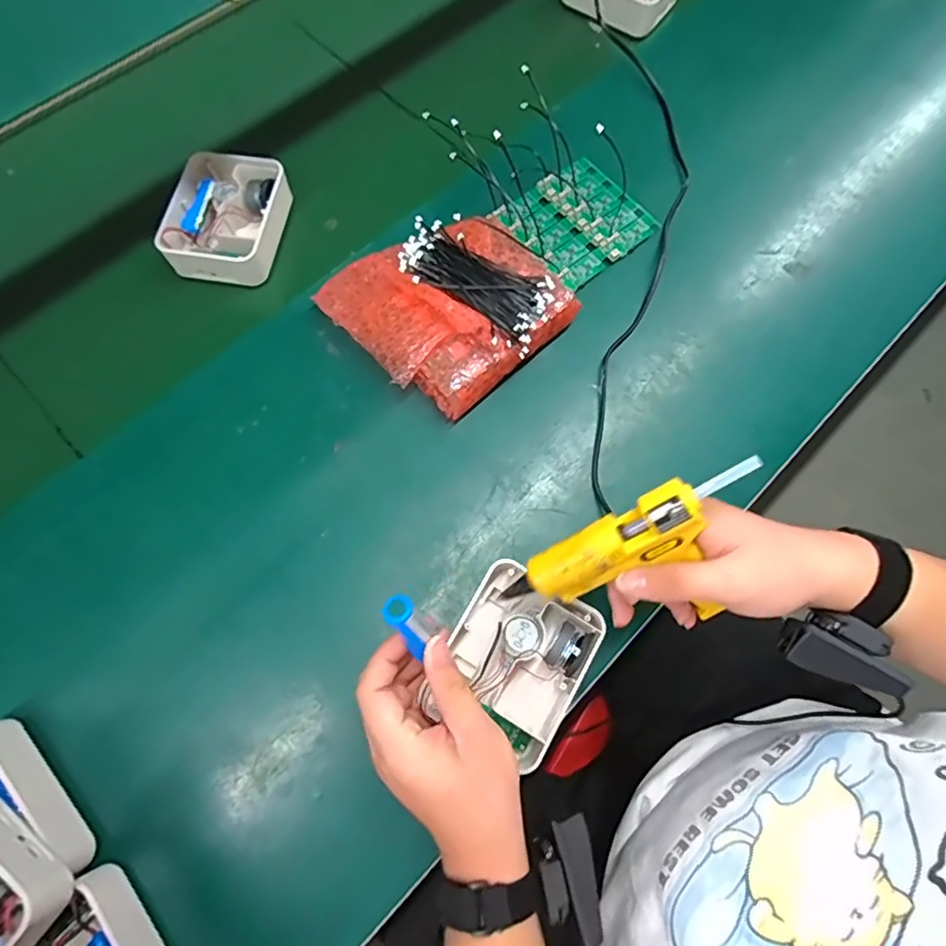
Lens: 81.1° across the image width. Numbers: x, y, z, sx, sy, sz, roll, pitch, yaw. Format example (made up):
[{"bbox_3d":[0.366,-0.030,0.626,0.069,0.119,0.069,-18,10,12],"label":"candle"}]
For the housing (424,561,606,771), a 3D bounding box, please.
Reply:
[{"bbox_3d":[0.031,0.143,0.426,0.098,0.047,0.118,30,73,9],"label":"housing"}]

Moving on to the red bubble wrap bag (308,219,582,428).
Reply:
[{"bbox_3d":[-0.023,-0.162,0.519,0.183,0.063,0.183,-40,76,-14],"label":"red bubble wrap bag"}]

